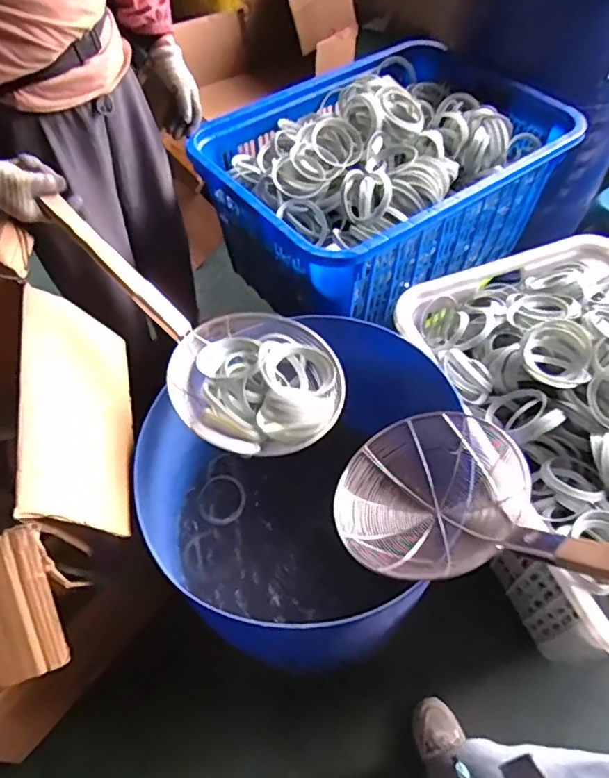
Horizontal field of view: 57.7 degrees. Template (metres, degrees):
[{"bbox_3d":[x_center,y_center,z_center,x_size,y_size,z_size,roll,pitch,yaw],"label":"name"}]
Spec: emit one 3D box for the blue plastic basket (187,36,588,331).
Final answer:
[{"bbox_3d":[0.182,-0.517,1.390,0.799,0.359,0.604,-33,63,-23],"label":"blue plastic basket"}]

